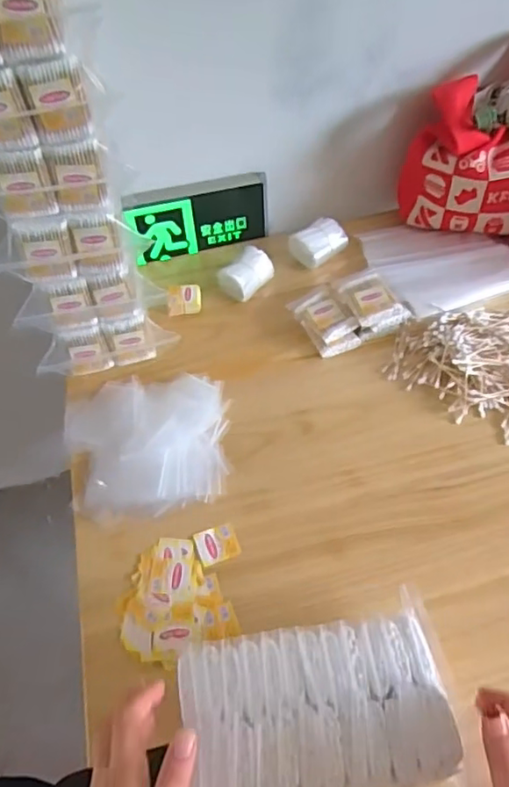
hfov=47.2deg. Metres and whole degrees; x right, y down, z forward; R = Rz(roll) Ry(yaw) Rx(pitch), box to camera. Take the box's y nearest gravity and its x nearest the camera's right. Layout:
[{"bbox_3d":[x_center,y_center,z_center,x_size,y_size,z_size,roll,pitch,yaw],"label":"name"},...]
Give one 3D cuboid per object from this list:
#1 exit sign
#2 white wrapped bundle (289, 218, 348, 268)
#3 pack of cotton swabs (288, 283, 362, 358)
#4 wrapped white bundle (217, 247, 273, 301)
[{"bbox_3d":[-0.083,-0.266,0.890,0.215,0.124,0.022,-15,51,-7],"label":"exit sign"},{"bbox_3d":[0.096,-0.230,0.878,0.079,0.034,0.058,-35,56,-22],"label":"white wrapped bundle"},{"bbox_3d":[0.096,-0.102,0.788,0.063,0.028,0.110,-23,52,-13],"label":"pack of cotton swabs"},{"bbox_3d":[-0.011,-0.177,0.851,0.055,0.035,0.077,35,62,29],"label":"wrapped white bundle"}]

